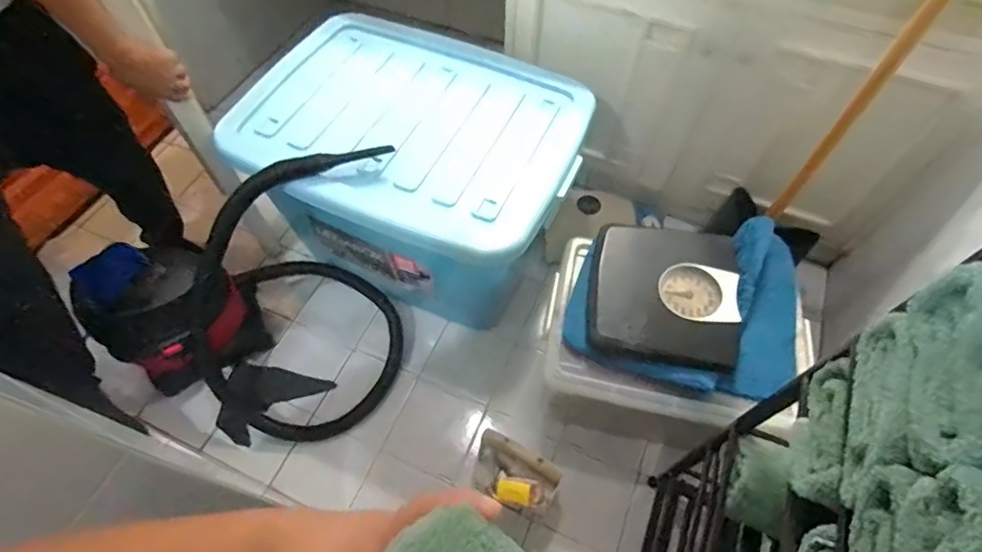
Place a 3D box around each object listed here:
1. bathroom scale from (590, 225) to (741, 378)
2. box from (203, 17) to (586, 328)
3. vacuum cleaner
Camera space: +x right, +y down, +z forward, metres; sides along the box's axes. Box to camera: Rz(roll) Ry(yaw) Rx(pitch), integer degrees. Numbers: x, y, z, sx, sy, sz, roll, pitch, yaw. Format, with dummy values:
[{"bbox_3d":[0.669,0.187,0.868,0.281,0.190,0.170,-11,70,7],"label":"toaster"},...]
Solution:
[{"bbox_3d":[0.364,0.039,1.074,0.311,0.066,0.315,10,59,5],"label":"bathroom scale"},{"bbox_3d":[-0.192,-0.233,1.352,0.780,0.517,0.604,22,60,12],"label":"box"},{"bbox_3d":[-0.596,0.047,1.201,0.688,0.541,0.509,9,59,4],"label":"vacuum cleaner"}]

